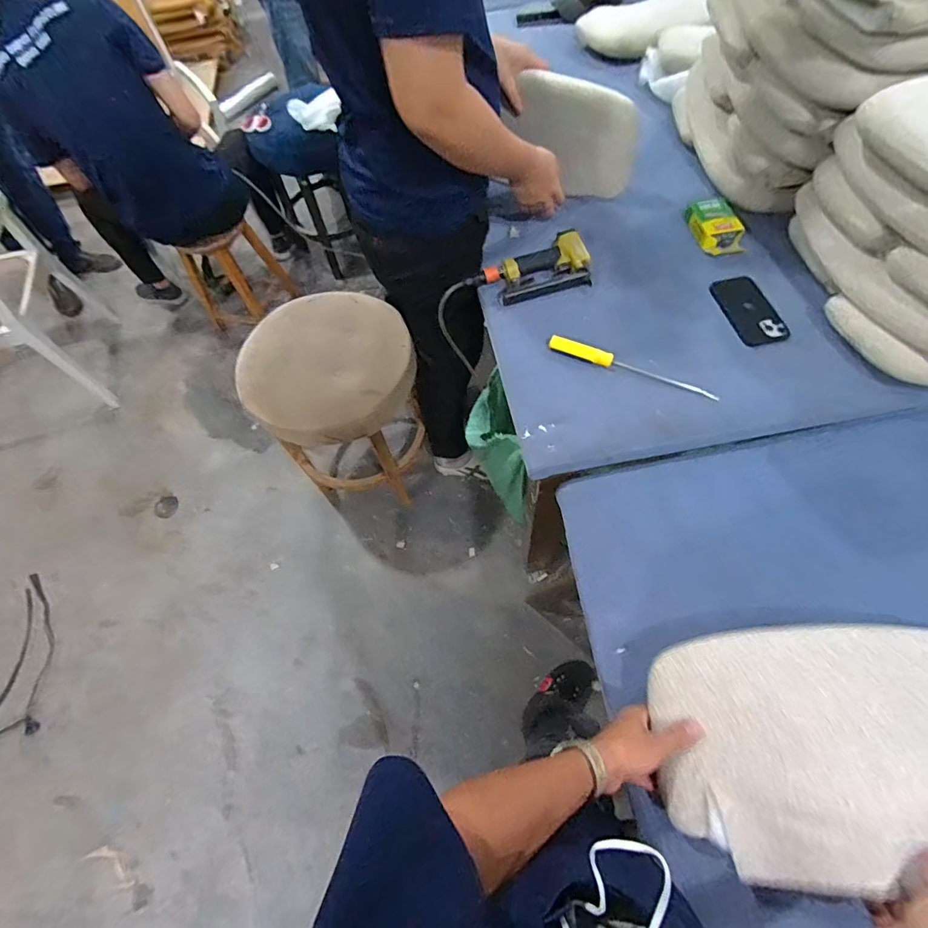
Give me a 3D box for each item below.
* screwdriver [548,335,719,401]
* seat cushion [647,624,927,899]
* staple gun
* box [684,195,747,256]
[{"bbox_3d":[0.287,-0.166,0.789,0.290,0.035,0.027,21,66,15],"label":"screwdriver"},{"bbox_3d":[0.438,0.310,0.508,0.416,0.069,0.234,-5,64,-1],"label":"seat cushion"},{"bbox_3d":[0.151,-0.394,0.909,0.209,0.065,0.125,-12,62,-1],"label":"staple gun"},{"bbox_3d":[0.524,-0.492,0.930,0.080,0.041,0.127,-16,62,-3],"label":"box"}]

